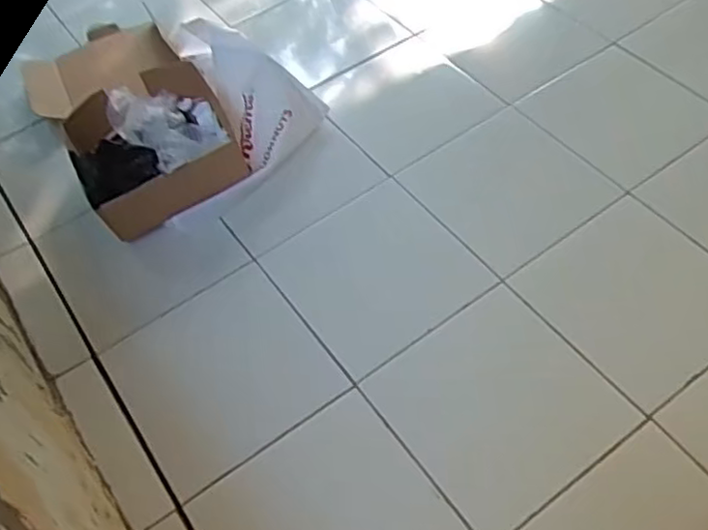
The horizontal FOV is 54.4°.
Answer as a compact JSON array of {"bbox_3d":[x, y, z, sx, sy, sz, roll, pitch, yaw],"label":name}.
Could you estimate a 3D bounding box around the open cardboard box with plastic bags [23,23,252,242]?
[{"bbox_3d":[-0.422,-0.299,1.325,0.314,0.104,0.491,-31,59,-15],"label":"open cardboard box with plastic bags"}]

